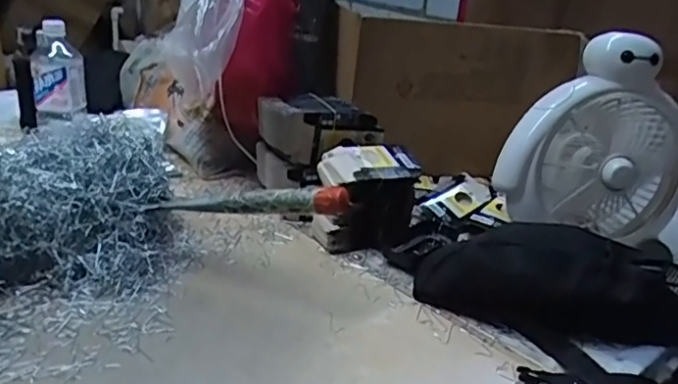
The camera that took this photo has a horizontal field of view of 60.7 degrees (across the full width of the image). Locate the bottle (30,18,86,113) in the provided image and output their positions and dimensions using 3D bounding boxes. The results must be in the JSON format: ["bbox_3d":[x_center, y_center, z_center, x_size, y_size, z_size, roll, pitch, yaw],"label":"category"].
[{"bbox_3d":[-0.436,-0.194,0.898,0.073,0.126,0.060,-6,26,-26],"label":"bottle"}]

